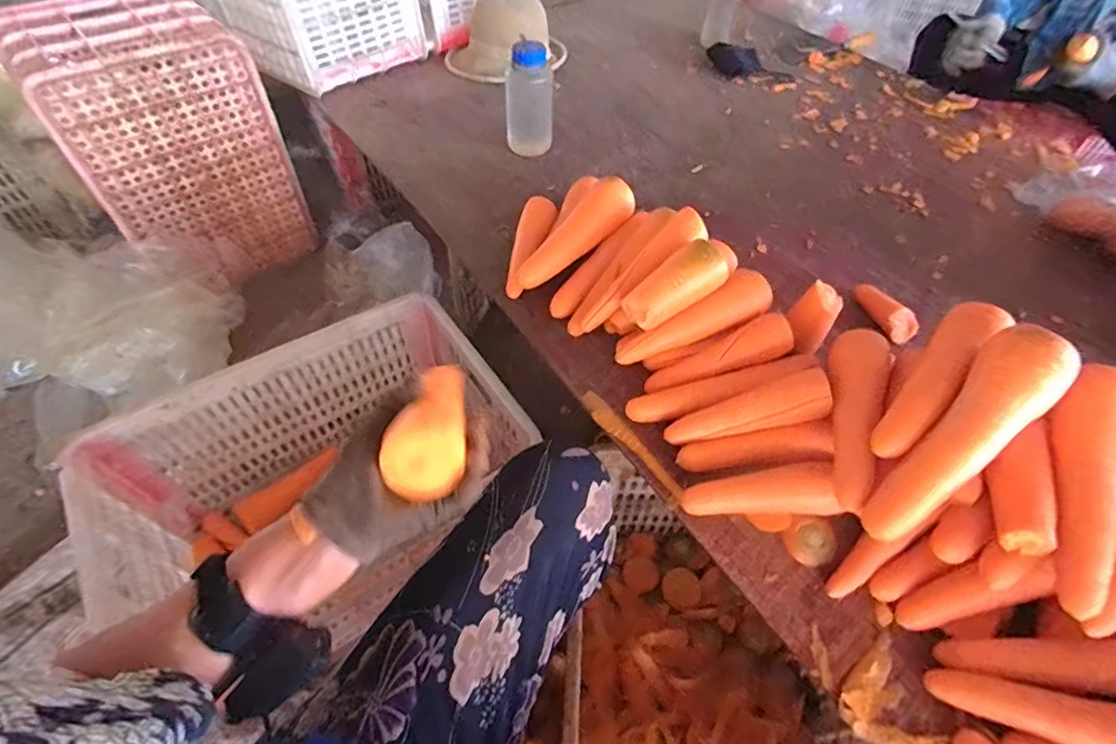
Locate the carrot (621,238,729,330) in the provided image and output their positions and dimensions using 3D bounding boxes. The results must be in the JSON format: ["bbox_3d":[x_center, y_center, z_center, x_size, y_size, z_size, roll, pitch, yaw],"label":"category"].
[{"bbox_3d":[0.140,-0.104,0.643,0.128,0.047,0.048,-36,57,9],"label":"carrot"}]

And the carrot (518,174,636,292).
[{"bbox_3d":[0.022,-0.193,0.742,0.212,0.045,0.060,-44,64,-9],"label":"carrot"}]

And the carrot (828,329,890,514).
[{"bbox_3d":[0.310,0.040,0.549,0.048,0.037,0.219,16,54,10],"label":"carrot"}]

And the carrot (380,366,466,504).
[{"bbox_3d":[-0.100,0.032,0.455,0.054,0.050,0.169,1,27,-2],"label":"carrot"}]

